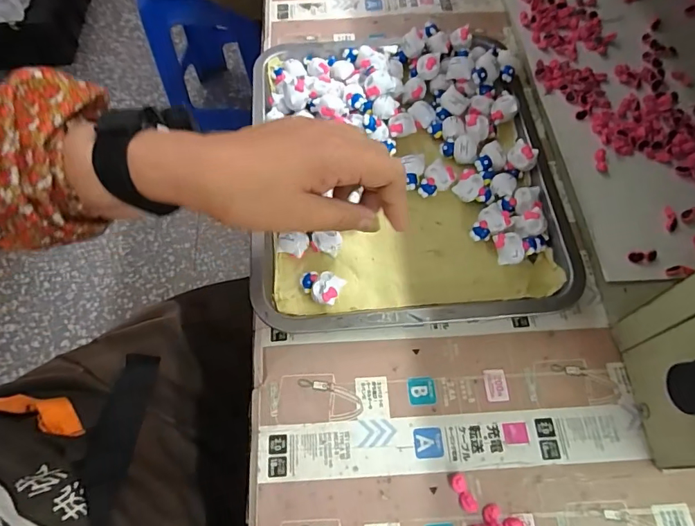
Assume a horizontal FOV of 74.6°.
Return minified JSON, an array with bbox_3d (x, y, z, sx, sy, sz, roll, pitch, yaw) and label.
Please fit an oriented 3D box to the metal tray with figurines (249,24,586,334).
[{"bbox_3d":[0.050,-0.092,0.409,0.262,0.039,0.305,-3,63,-2],"label":"metal tray with figurines"}]

